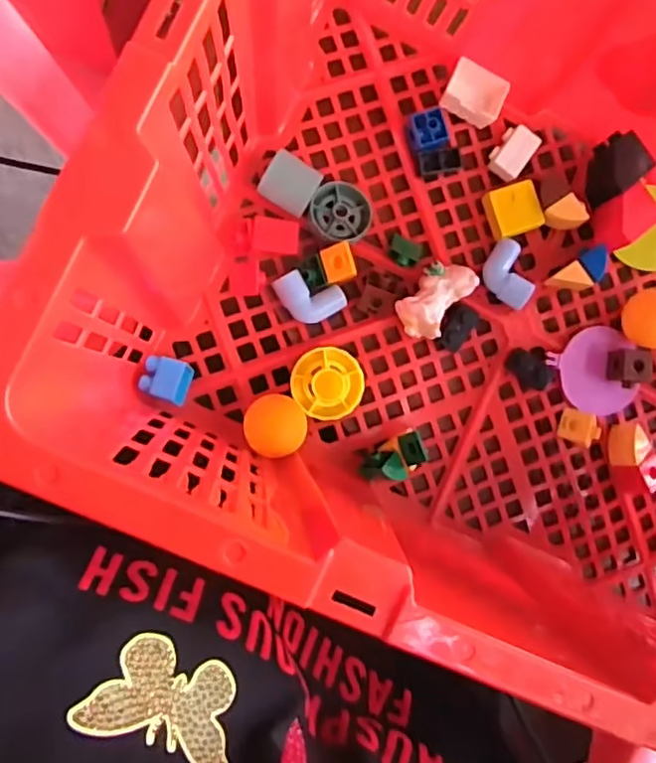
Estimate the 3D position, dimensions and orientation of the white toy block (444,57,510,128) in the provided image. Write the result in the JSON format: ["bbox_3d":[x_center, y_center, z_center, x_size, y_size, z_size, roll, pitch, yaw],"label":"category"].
[{"bbox_3d":[0.093,-0.182,0.401,0.038,0.020,0.029,21,86,-8],"label":"white toy block"}]

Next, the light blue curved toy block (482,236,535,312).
[{"bbox_3d":[0.115,-0.069,0.406,0.026,0.015,0.045,-15,92,-9],"label":"light blue curved toy block"}]

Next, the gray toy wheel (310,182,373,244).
[{"bbox_3d":[0.008,-0.105,0.394,0.039,0.015,0.038,0,89,-9],"label":"gray toy wheel"}]

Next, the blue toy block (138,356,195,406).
[{"bbox_3d":[-0.094,-0.001,0.369,0.027,0.024,0.024,18,87,-8],"label":"blue toy block"}]

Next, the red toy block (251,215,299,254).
[{"bbox_3d":[-0.032,-0.088,0.385,0.028,0.014,0.020,8,88,-9],"label":"red toy block"}]

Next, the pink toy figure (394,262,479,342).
[{"bbox_3d":[0.066,-0.051,0.390,0.031,0.032,0.054,45,83,-6],"label":"pink toy figure"}]

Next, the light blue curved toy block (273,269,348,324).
[{"bbox_3d":[-0.011,-0.054,0.389,0.035,0.015,0.034,-31,94,-8],"label":"light blue curved toy block"}]

